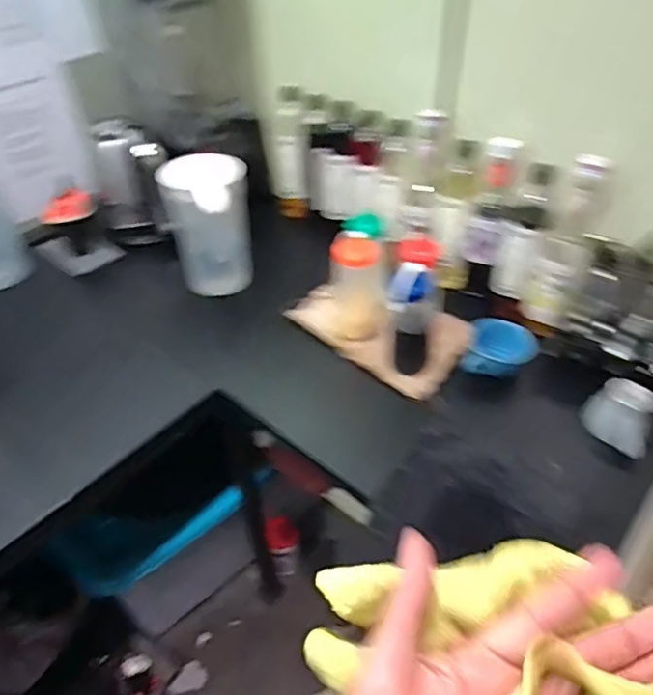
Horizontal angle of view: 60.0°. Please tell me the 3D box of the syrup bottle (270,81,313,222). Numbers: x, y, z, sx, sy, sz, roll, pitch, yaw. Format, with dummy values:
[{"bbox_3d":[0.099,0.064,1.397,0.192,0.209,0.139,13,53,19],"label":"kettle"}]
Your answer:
[{"bbox_3d":[-0.072,-0.406,1.217,0.079,0.267,0.086,-6,44,-5],"label":"syrup bottle"}]

